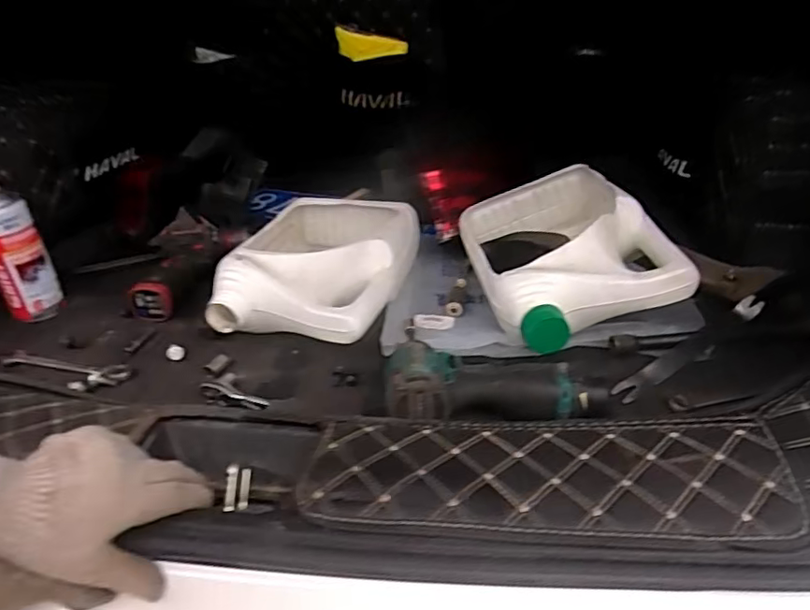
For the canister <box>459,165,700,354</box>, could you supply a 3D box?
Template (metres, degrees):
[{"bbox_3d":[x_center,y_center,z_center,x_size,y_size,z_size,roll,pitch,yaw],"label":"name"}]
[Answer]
[{"bbox_3d":[0.195,-0.068,0.711,0.203,0.107,0.303,-4,30,-5],"label":"canister"}]

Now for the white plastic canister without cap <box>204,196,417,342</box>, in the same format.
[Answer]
[{"bbox_3d":[-0.108,-0.055,0.749,0.231,0.077,0.305,1,26,5],"label":"white plastic canister without cap"}]

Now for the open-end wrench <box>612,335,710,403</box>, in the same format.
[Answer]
[{"bbox_3d":[0.275,0.065,0.605,0.147,0.005,0.022,-25,53,-26],"label":"open-end wrench"}]

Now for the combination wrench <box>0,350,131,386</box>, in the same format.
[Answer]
[{"bbox_3d":[-0.389,0.070,0.644,0.159,0.011,0.035,6,27,16],"label":"combination wrench"}]

